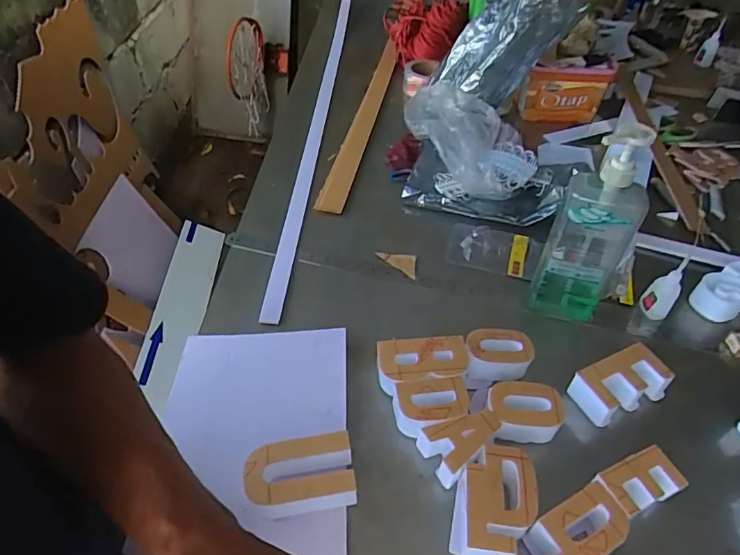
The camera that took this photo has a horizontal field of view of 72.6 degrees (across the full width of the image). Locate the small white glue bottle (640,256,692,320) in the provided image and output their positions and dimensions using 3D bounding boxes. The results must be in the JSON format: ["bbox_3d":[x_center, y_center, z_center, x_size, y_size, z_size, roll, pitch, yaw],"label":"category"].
[{"bbox_3d":[0.416,0.017,0.709,0.036,0.098,0.028,9,47,3],"label":"small white glue bottle"}]

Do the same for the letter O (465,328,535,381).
[{"bbox_3d":[0.163,0.103,0.651,0.085,0.049,0.060,9,47,4],"label":"letter O"}]

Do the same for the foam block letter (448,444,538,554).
[{"bbox_3d":[0.133,0.238,0.523,0.085,0.048,0.116,10,47,8],"label":"foam block letter"}]

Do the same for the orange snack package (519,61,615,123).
[{"bbox_3d":[0.415,-0.394,1.080,0.187,0.123,0.028,-2,48,-6],"label":"orange snack package"}]

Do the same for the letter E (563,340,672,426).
[{"bbox_3d":[0.309,0.133,0.626,0.112,0.059,0.059,-19,50,-18],"label":"letter E"}]

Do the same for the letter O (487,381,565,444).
[{"bbox_3d":[0.181,0.162,0.599,0.086,0.047,0.063,2,47,-3],"label":"letter O"}]

